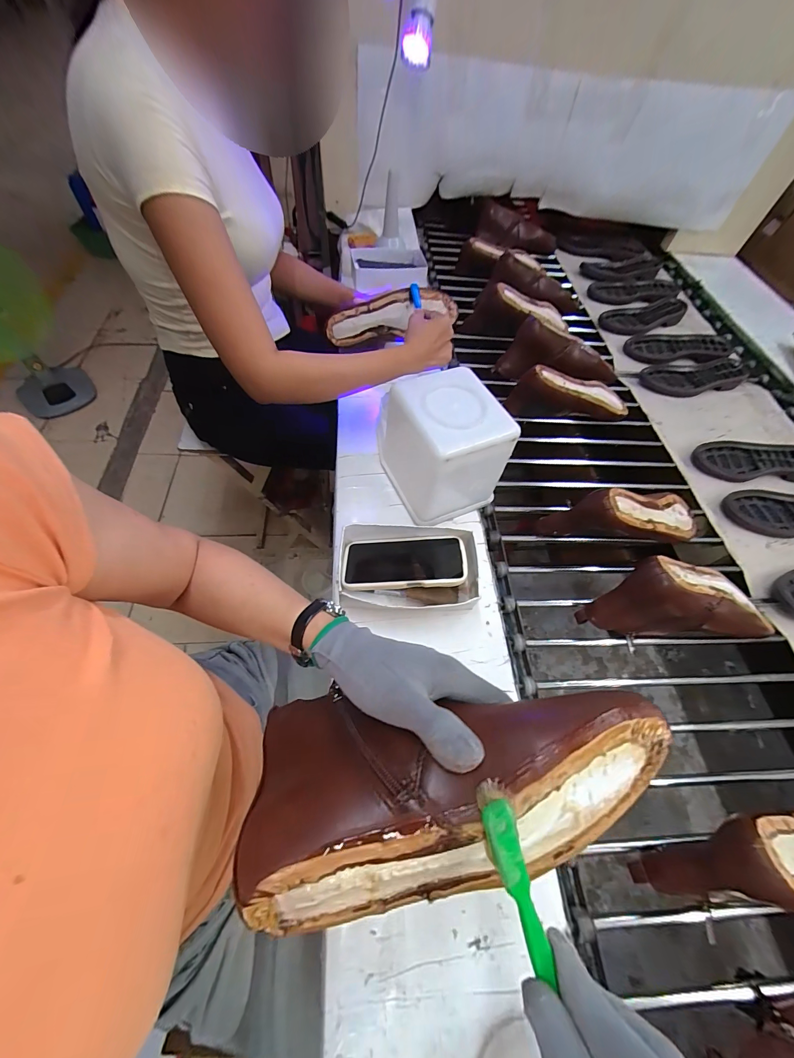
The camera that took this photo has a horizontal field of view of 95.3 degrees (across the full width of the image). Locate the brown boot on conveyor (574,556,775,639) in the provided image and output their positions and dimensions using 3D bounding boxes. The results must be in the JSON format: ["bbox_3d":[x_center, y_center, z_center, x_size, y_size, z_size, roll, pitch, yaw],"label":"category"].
[{"bbox_3d":[0.416,0.098,0.527,0.271,0.119,0.091,4,58,-3],"label":"brown boot on conveyor"}]

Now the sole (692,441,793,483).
[{"bbox_3d":[0.754,-0.145,0.753,0.275,0.026,0.103,0,58,-5],"label":"sole"}]

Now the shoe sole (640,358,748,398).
[{"bbox_3d":[0.750,-0.378,0.896,0.271,0.024,0.103,-6,58,-8],"label":"shoe sole"}]

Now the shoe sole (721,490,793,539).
[{"bbox_3d":[0.758,-0.037,0.682,0.261,0.028,0.099,-2,58,-6],"label":"shoe sole"}]

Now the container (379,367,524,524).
[{"bbox_3d":[0.067,-0.123,0.546,0.136,0.165,0.157,-22,62,-18],"label":"container"}]

